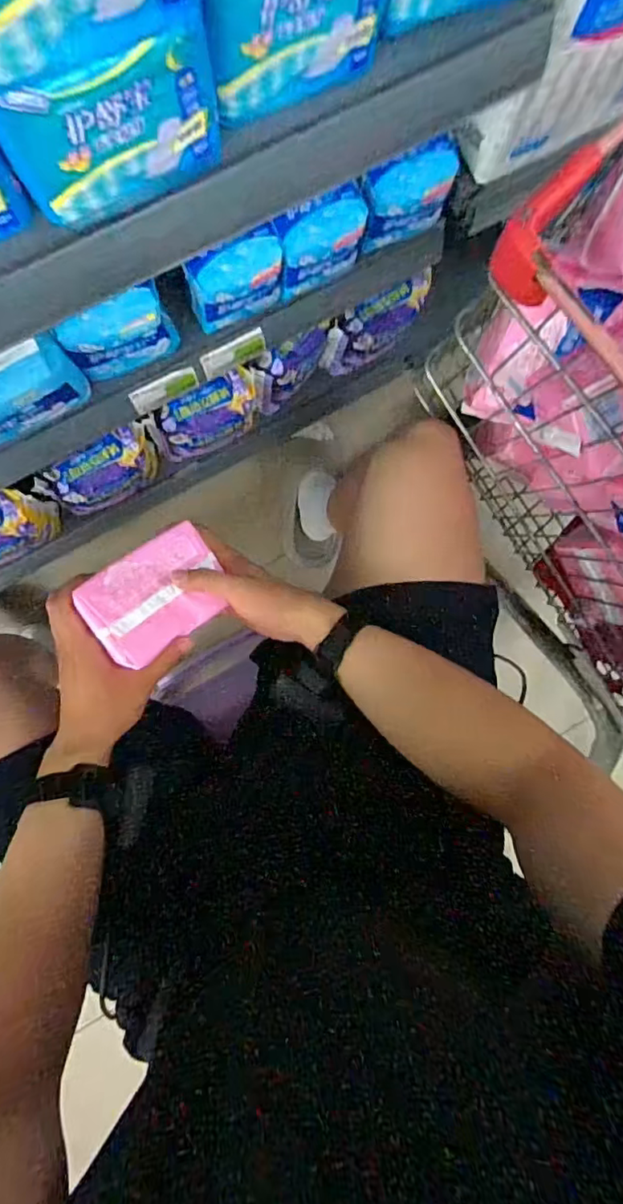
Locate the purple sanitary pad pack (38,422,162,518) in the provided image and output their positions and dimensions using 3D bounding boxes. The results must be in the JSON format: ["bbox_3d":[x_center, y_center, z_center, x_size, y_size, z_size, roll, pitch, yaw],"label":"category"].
[{"bbox_3d":[-0.289,-0.180,0.807,0.158,0.134,0.054,-32,93,-5],"label":"purple sanitary pad pack"}]

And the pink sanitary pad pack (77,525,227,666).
[{"bbox_3d":[-0.137,-0.004,0.504,0.114,0.040,0.085,-37,92,-20],"label":"pink sanitary pad pack"}]

